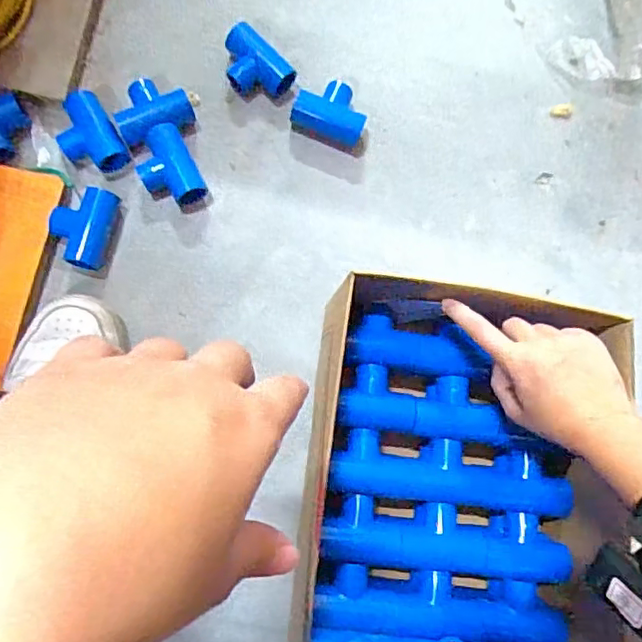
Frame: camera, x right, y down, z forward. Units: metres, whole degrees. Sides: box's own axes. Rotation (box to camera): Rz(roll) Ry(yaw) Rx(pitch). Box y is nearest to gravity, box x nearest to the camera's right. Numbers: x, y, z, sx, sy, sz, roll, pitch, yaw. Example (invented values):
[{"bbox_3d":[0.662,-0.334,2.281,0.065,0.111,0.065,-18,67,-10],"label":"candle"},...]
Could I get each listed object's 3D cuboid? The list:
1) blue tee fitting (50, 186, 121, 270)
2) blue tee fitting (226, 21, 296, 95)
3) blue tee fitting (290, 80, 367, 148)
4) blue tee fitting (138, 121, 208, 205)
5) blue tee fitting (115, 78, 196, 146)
[{"bbox_3d":[-0.208,-0.083,0.511,0.046,0.024,0.067,15,82,-3],"label":"blue tee fitting"},{"bbox_3d":[-0.064,-0.240,0.556,0.070,0.027,0.048,42,81,1],"label":"blue tee fitting"},{"bbox_3d":[0.010,-0.201,0.559,0.068,0.025,0.050,16,82,-3],"label":"blue tee fitting"},{"bbox_3d":[-0.139,-0.138,0.534,0.048,0.028,0.072,-25,86,-8],"label":"blue tee fitting"},{"bbox_3d":[-0.156,-0.195,0.540,0.067,0.026,0.054,-30,87,-8],"label":"blue tee fitting"}]

